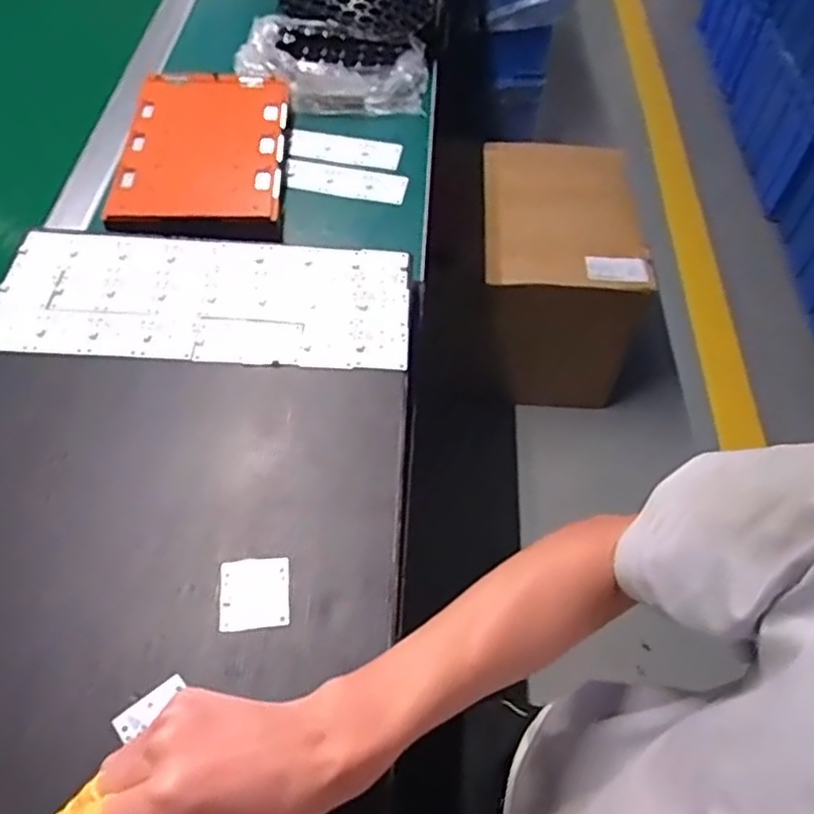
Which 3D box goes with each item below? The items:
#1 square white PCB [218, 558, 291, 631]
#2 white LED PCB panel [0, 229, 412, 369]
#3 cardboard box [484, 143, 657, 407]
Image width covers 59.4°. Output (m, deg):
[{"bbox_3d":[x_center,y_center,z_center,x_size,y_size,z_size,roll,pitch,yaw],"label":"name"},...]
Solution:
[{"bbox_3d":[-0.104,0.126,0.487,0.047,0.004,0.048,-3,55,-5],"label":"square white PCB"},{"bbox_3d":[-0.180,-0.100,0.643,0.358,0.008,0.140,3,56,-1],"label":"white LED PCB panel"},{"bbox_3d":[0.302,-0.275,1.455,0.321,0.371,0.376,7,55,2],"label":"cardboard box"}]

